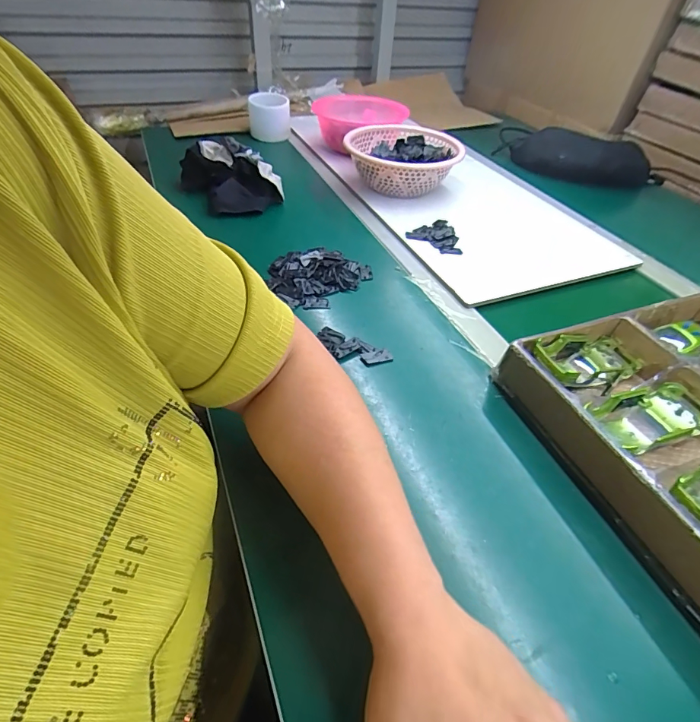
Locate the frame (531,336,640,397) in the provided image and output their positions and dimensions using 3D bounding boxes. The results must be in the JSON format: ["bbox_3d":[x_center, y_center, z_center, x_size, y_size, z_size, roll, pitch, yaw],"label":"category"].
[{"bbox_3d":[0.250,0.002,0.449,0.139,0.037,0.071,-8,44,-37],"label":"frame"}]

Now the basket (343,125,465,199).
[{"bbox_3d":[0.096,-0.360,0.792,0.206,0.090,0.192,3,45,-3],"label":"basket"}]

